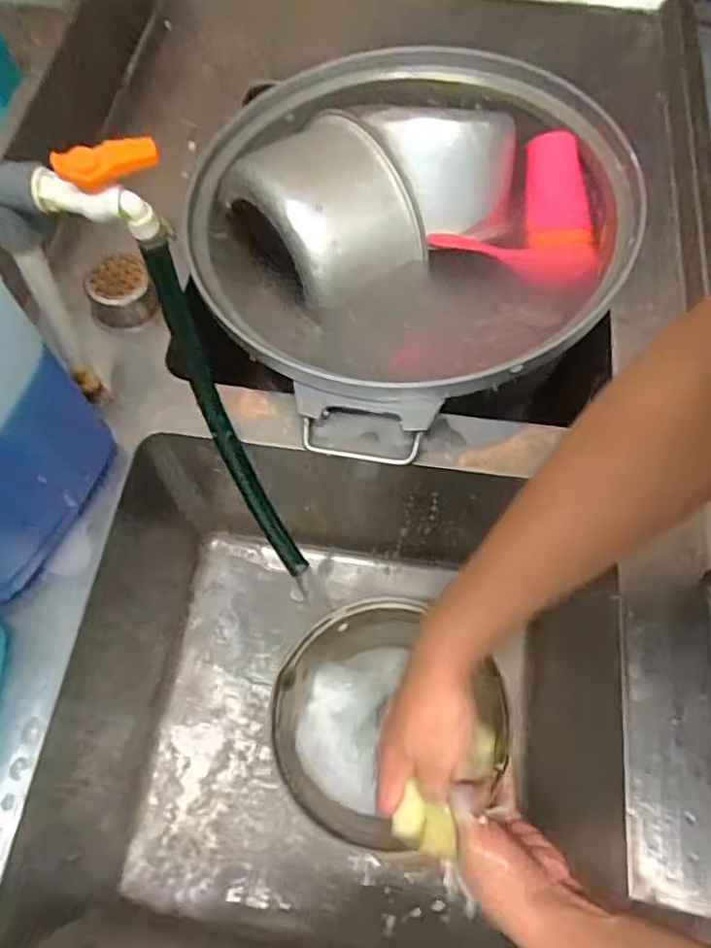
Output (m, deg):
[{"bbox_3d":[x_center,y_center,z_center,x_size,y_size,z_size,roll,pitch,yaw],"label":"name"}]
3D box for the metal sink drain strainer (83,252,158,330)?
[{"bbox_3d":[-0.239,-0.187,0.634,0.064,0.047,0.057,-21,67,-9],"label":"metal sink drain strainer"}]

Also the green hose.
[{"bbox_3d":[-0.114,-0.044,0.549,0.028,0.321,0.058,-26,32,-13],"label":"green hose"}]

